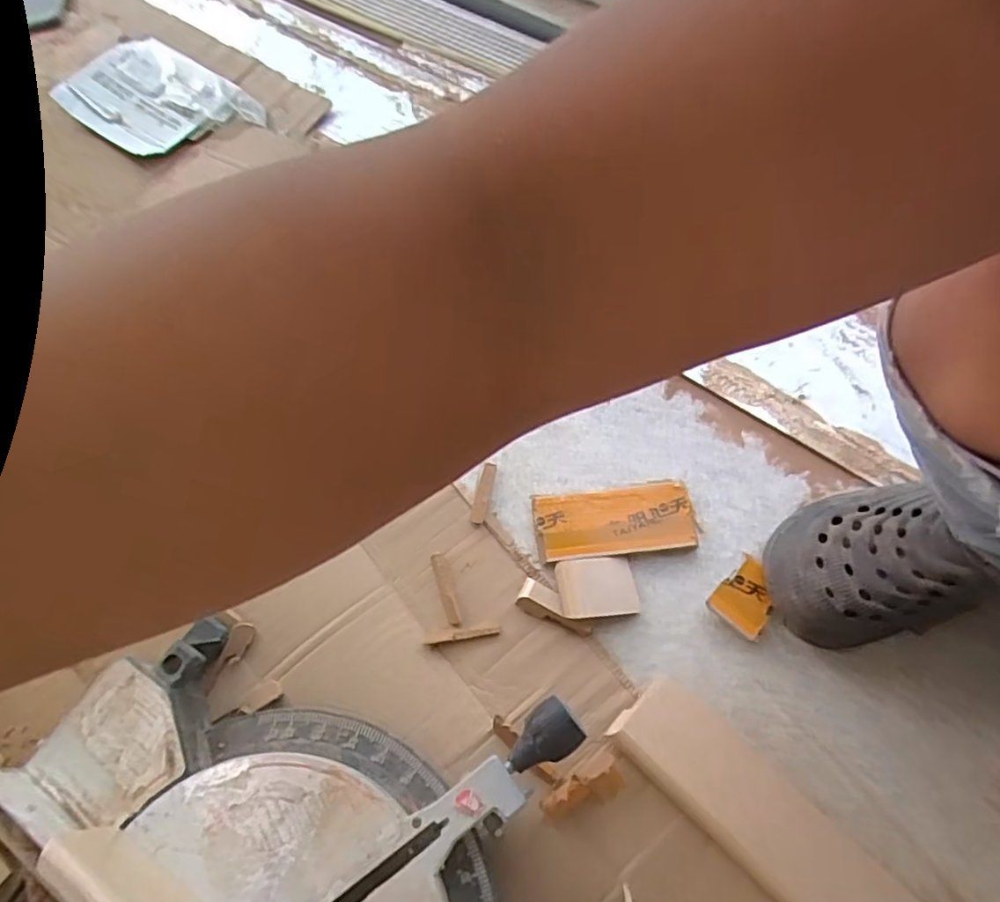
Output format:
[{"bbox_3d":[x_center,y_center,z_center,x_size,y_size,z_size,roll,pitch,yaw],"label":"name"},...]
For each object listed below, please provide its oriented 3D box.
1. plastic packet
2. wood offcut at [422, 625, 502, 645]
[{"bbox_3d":[-0.456,-0.465,0.831,0.247,0.033,0.161,29,69,15],"label":"plastic packet"},{"bbox_3d":[-0.033,0.163,0.551,0.067,0.006,0.009,-9,64,-2],"label":"wood offcut"}]

